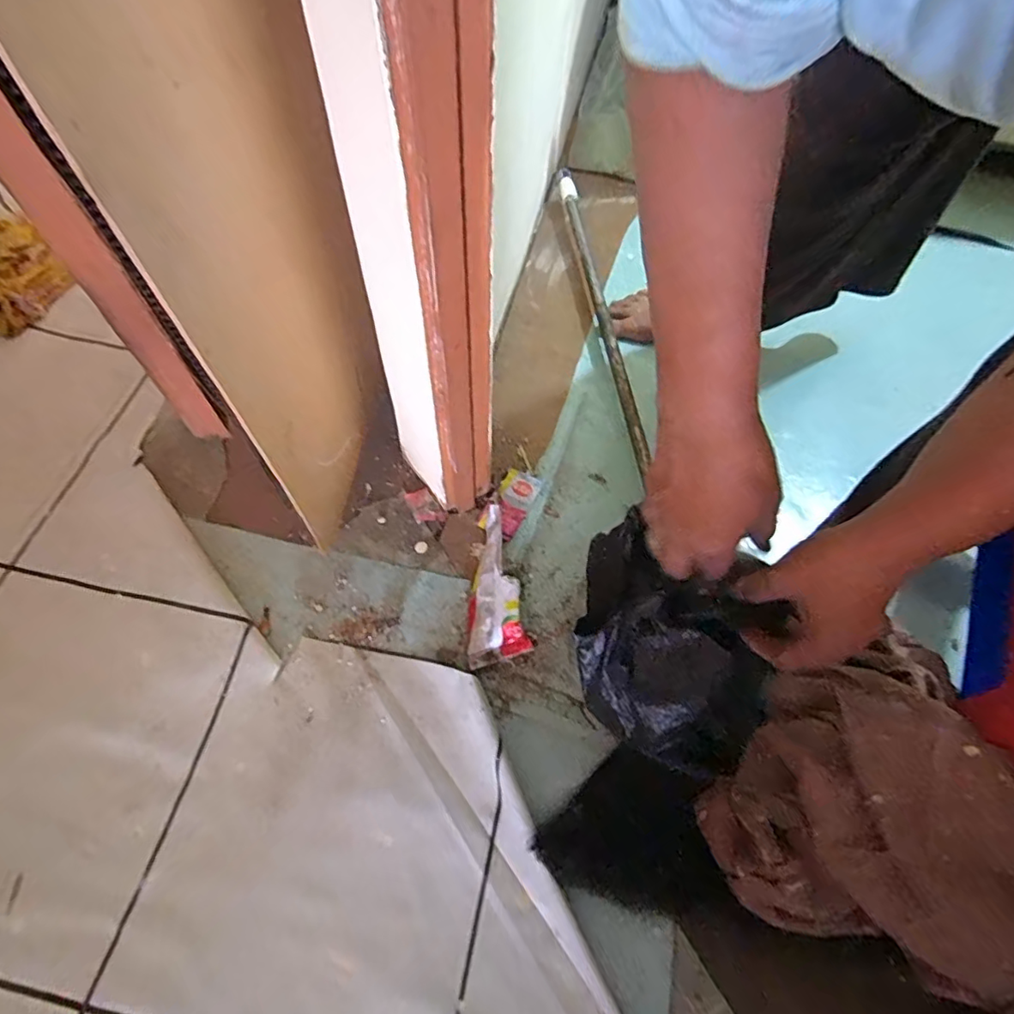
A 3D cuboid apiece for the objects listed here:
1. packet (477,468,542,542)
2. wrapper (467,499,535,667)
[{"bbox_3d":[0.005,-0.005,0.667,0.049,0.011,0.088,28,64,12],"label":"packet"},{"bbox_3d":[-0.017,0.083,0.596,0.067,0.047,0.162,-7,63,-6],"label":"wrapper"}]

